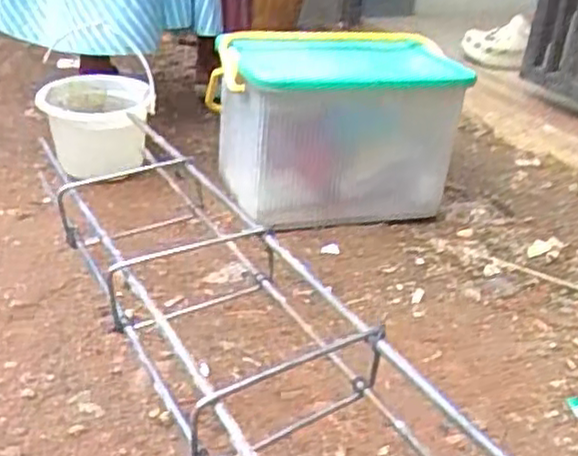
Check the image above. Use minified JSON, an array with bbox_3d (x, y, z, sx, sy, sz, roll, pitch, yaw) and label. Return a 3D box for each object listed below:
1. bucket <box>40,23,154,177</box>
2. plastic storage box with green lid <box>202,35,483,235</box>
[{"bbox_3d":[-0.313,-0.154,1.219,0.178,0.143,0.187,-2,29,-9],"label":"bucket"},{"bbox_3d":[0.061,-0.156,1.133,0.338,0.244,0.212,-5,29,-14],"label":"plastic storage box with green lid"}]

